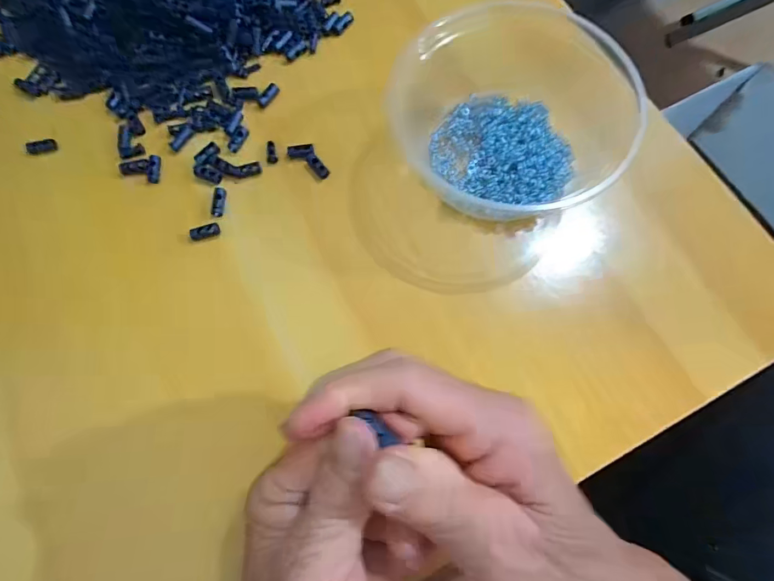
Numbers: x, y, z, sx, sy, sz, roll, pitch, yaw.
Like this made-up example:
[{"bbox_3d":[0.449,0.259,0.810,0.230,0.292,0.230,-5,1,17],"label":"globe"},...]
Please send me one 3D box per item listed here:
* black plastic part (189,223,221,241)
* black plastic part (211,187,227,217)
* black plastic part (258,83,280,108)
[{"bbox_3d":[-0.119,-0.038,0.276,0.019,0.005,0.008,-20,74,-18],"label":"black plastic part"},{"bbox_3d":[-0.112,-0.059,0.280,0.007,0.004,0.021,1,74,2],"label":"black plastic part"},{"bbox_3d":[-0.085,-0.141,0.302,0.008,0.004,0.019,38,78,11],"label":"black plastic part"}]

